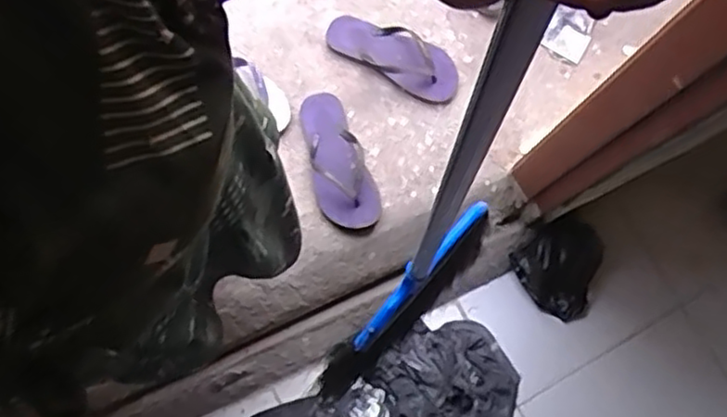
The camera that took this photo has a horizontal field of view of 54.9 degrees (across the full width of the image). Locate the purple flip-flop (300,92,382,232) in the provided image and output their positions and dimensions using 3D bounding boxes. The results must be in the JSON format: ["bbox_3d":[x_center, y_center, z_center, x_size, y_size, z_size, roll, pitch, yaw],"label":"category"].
[{"bbox_3d":[-0.042,-0.086,1.275,0.110,0.056,0.259,-13,81,-5],"label":"purple flip-flop"}]

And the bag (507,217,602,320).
[{"bbox_3d":[0.383,0.117,1.383,0.176,0.111,0.186,15,79,1],"label":"bag"}]

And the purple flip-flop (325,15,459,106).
[{"bbox_3d":[0.060,-0.300,1.347,0.273,0.053,0.109,30,80,3],"label":"purple flip-flop"}]

